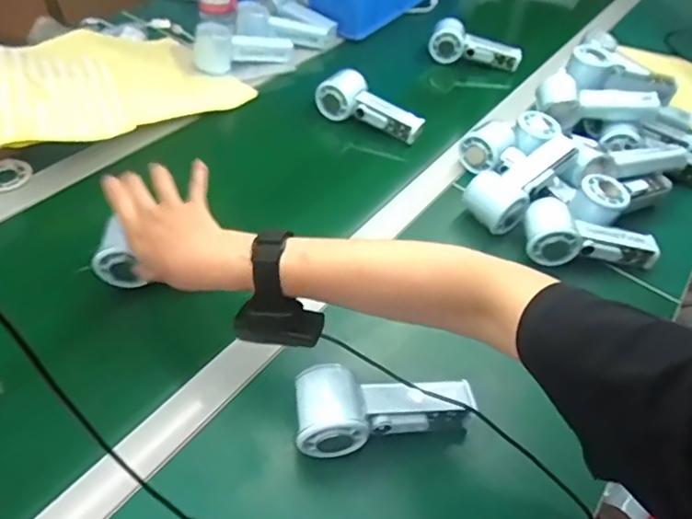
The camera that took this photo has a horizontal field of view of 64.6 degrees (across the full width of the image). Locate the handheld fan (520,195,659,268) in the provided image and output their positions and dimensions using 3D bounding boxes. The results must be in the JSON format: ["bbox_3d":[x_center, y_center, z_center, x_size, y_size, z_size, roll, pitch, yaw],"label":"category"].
[{"bbox_3d":[0.280,-0.025,0.621,0.152,0.046,0.059,7,47,1],"label":"handheld fan"}]

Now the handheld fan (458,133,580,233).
[{"bbox_3d":[0.212,-0.101,0.669,0.071,0.053,0.160,36,54,25],"label":"handheld fan"}]

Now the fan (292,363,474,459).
[{"bbox_3d":[0.033,0.120,0.461,0.151,0.047,0.064,-8,49,-13],"label":"fan"}]

